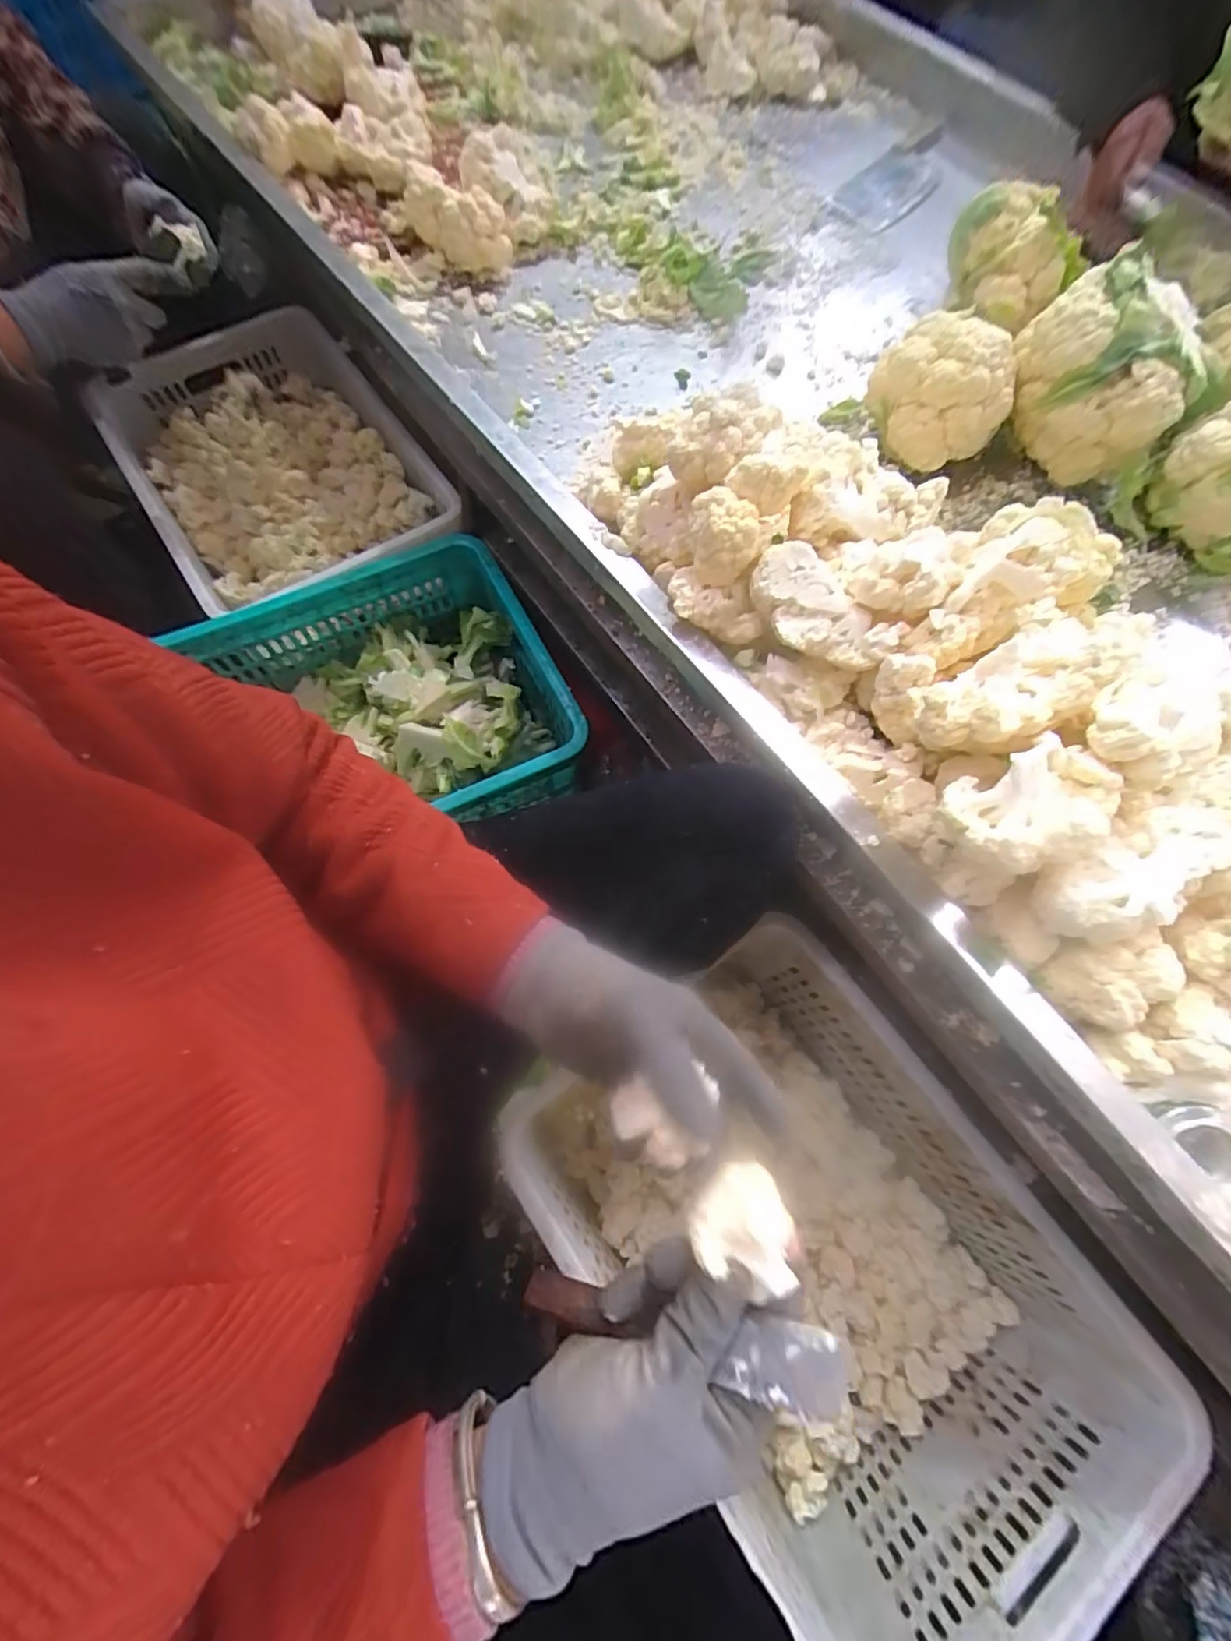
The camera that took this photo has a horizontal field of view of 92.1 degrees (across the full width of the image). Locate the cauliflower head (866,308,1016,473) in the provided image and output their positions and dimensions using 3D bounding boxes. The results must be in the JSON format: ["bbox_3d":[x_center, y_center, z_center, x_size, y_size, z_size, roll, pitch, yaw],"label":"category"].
[{"bbox_3d":[0.353,-0.465,0.644,0.121,0.089,0.120,-15,70,-8],"label":"cauliflower head"}]

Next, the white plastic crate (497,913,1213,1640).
[{"bbox_3d":[0.190,0.428,0.588,0.353,0.226,0.476,-35,74,-15],"label":"white plastic crate"}]

